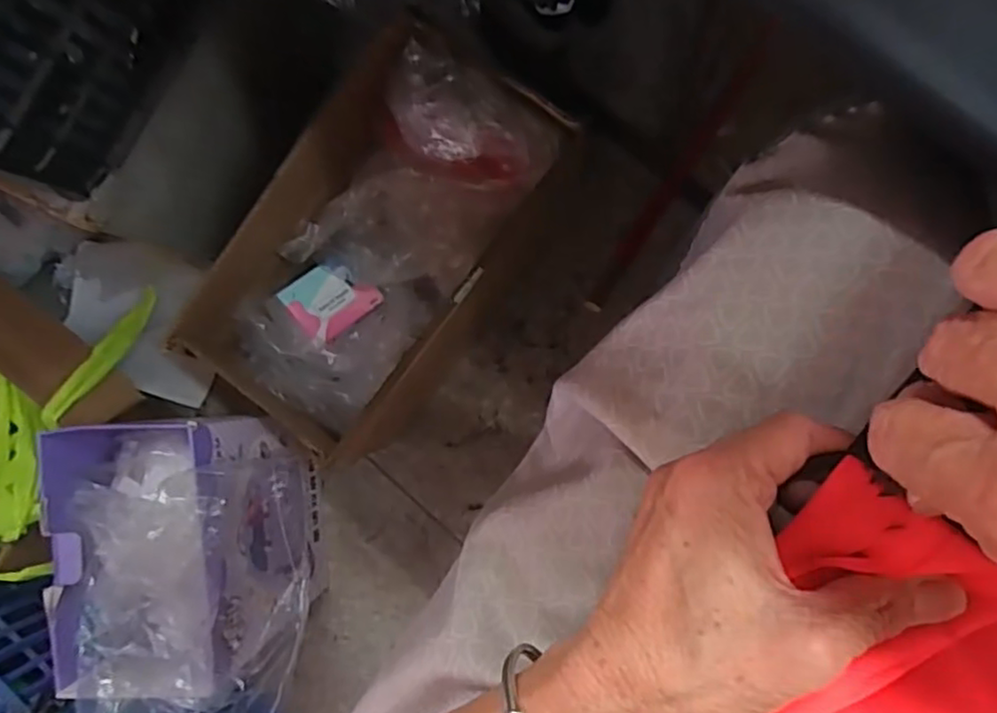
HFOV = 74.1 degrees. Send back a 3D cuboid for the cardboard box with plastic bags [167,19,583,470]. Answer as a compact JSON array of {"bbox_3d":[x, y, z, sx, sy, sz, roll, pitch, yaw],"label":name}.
[{"bbox_3d":[-0.132,-0.129,0.848,0.250,0.306,0.438,37,94,6],"label":"cardboard box with plastic bags"}]

